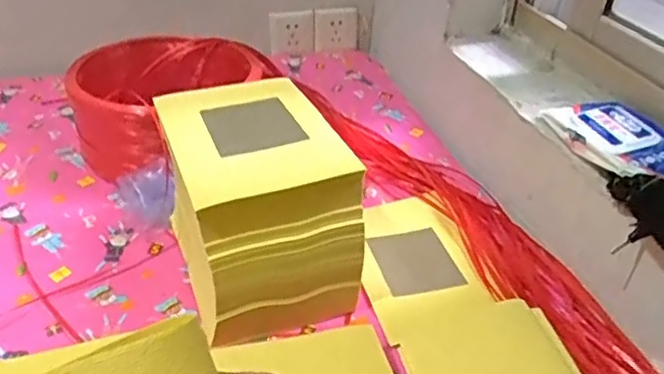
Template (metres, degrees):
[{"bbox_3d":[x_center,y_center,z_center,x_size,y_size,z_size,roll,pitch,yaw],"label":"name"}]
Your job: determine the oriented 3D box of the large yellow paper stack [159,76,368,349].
[{"bbox_3d":[-0.084,0.013,0.669,0.162,0.168,0.241,-13,39,-21],"label":"large yellow paper stack"}]

